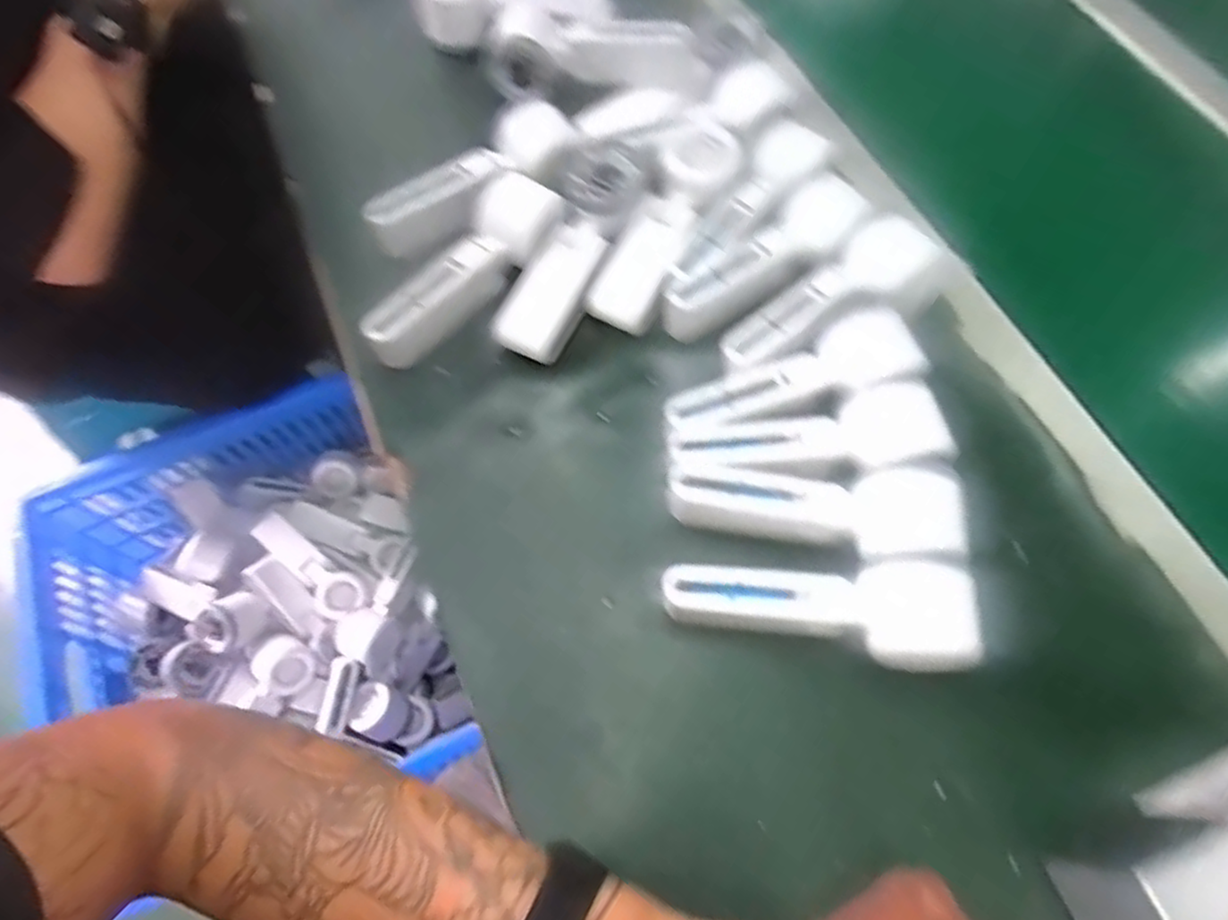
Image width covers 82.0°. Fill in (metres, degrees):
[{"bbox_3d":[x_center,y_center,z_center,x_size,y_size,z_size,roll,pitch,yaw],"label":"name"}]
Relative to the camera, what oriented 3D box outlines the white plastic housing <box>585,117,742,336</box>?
[{"bbox_3d":[0.039,-0.172,0.504,0.049,0.028,0.173,26,79,11],"label":"white plastic housing"}]

